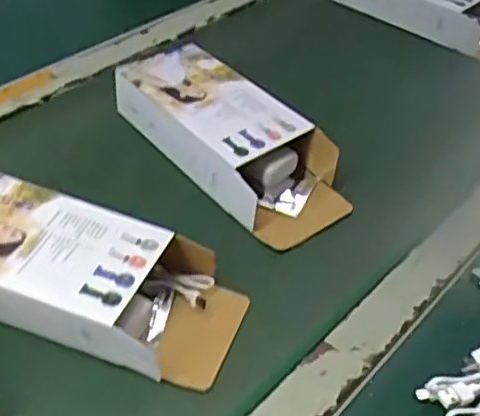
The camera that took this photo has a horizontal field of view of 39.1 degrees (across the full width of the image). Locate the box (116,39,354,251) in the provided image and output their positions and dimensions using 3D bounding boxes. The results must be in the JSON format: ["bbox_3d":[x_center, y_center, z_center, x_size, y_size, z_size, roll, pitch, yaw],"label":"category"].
[{"bbox_3d":[-0.012,-0.073,0.646,0.098,0.060,0.252,-27,57,-33],"label":"box"}]

